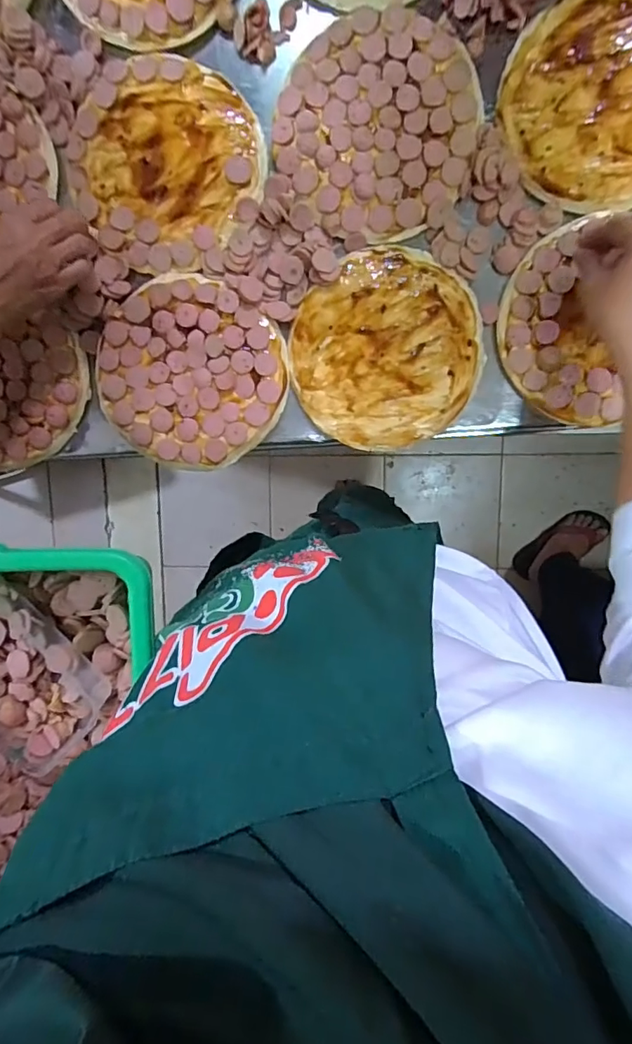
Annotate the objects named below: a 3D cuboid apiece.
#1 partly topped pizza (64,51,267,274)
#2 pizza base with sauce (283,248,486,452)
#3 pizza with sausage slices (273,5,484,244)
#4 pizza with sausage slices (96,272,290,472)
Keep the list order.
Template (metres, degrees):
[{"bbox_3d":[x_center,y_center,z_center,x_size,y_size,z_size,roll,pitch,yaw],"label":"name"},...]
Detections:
[{"bbox_3d":[-0.158,-0.363,0.517,0.197,0.014,0.192,0,96,2],"label":"partly topped pizza"},{"bbox_3d":[0.071,-0.178,0.525,0.189,0.021,0.198,1,96,2],"label":"pizza base with sauce"},{"bbox_3d":[0.059,-0.388,0.499,0.190,0.012,0.194,14,96,1],"label":"pizza with sausage slices"},{"bbox_3d":[-0.134,-0.154,0.533,0.197,0.014,0.182,0,96,2],"label":"pizza with sausage slices"}]

